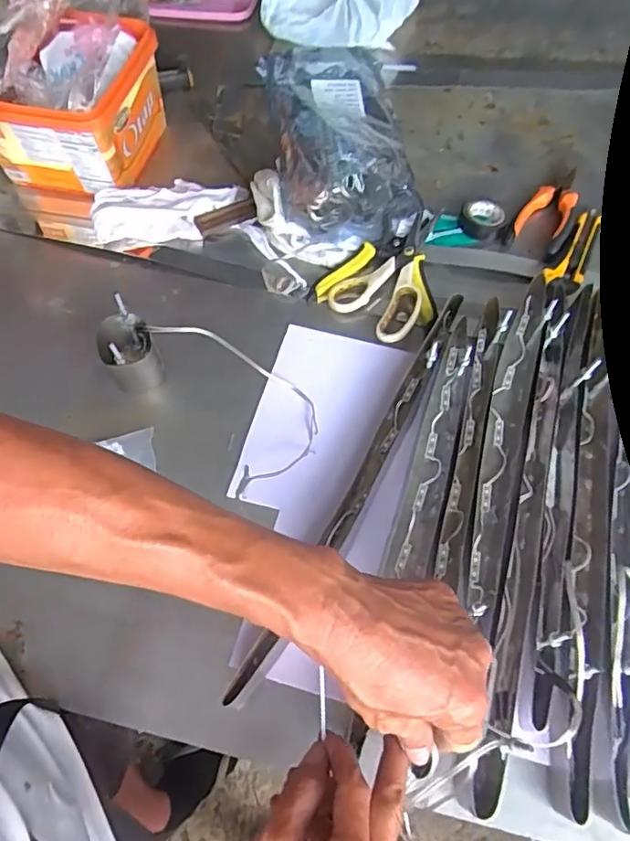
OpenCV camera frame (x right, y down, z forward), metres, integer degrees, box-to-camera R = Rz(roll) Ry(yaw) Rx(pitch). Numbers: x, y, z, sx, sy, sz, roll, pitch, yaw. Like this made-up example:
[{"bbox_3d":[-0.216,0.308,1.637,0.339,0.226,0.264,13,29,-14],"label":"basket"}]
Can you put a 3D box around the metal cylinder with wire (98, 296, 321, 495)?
[{"bbox_3d":[-0.103,-0.041,0.524,0.229,0.073,0.112,38,66,18],"label":"metal cylinder with wire"}]

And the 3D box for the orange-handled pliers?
[{"bbox_3d":[0.268,-0.240,0.637,0.058,0.019,0.118,27,67,15],"label":"orange-handled pliers"}]

